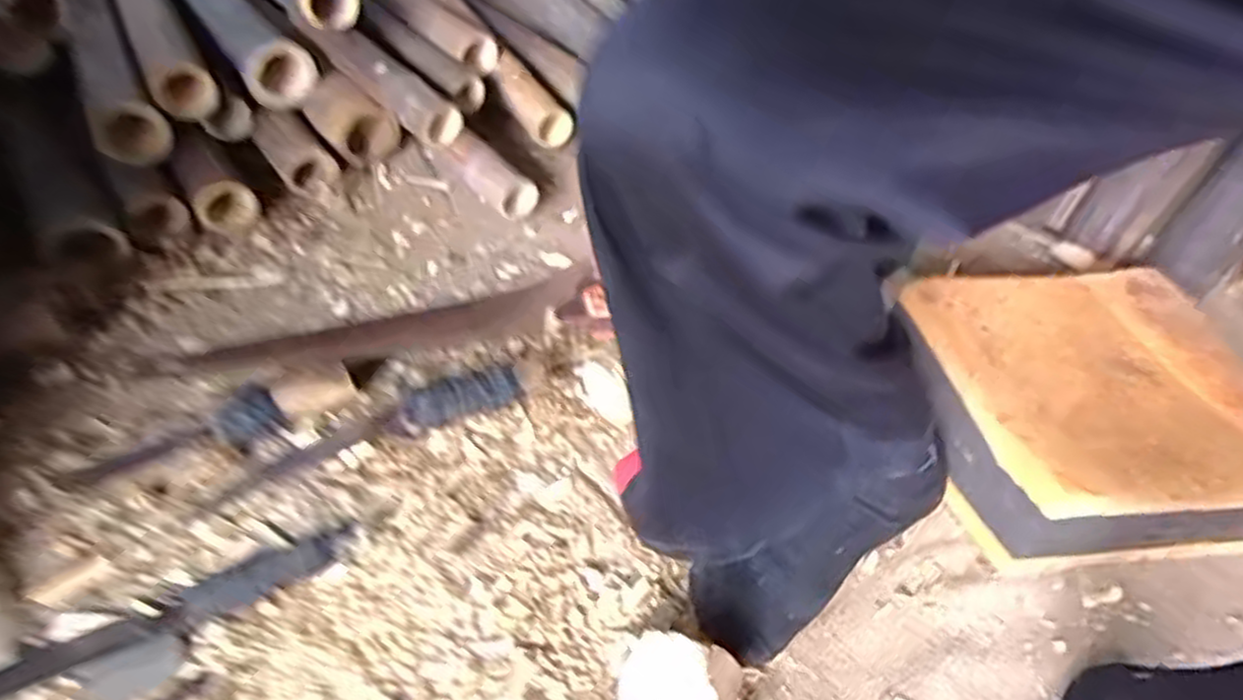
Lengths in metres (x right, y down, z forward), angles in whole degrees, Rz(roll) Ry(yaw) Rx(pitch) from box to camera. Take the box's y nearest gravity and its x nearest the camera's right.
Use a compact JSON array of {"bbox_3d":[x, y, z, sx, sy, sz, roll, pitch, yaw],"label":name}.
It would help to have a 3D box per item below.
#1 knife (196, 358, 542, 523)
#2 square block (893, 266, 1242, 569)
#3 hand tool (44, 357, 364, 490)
[{"bbox_3d":[-0.214,0.064,0.675,0.296,0.035,0.056,-15,49,-19],"label":"knife"},{"bbox_3d":[0.383,0.054,0.665,0.267,0.116,0.249,0,45,-6],"label":"square block"},{"bbox_3d":[-0.349,0.068,0.673,0.245,0.047,0.054,-22,50,-7],"label":"hand tool"}]

